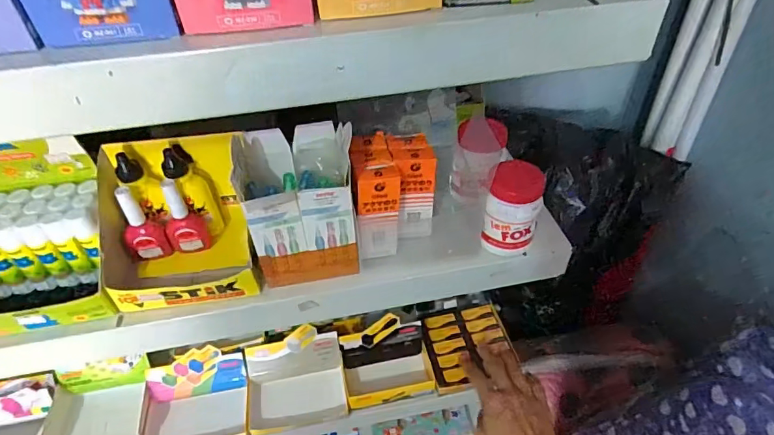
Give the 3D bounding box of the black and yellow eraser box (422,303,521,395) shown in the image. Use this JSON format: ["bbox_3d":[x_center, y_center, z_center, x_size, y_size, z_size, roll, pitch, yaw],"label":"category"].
[{"bbox_3d":[0.126,0.192,0.712,0.128,0.023,0.135,-6,46,-5],"label":"black and yellow eraser box"}]

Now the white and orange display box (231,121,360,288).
[{"bbox_3d":[-0.080,-0.011,0.442,0.096,0.128,0.076,-8,46,-7],"label":"white and orange display box"}]

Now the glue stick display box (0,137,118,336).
[{"bbox_3d":[-0.329,0.021,0.428,0.130,0.131,0.112,-9,46,-8],"label":"glue stick display box"}]

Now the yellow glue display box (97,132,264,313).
[{"bbox_3d":[-0.202,0.008,0.454,0.135,0.119,0.134,-10,46,-9],"label":"yellow glue display box"}]

